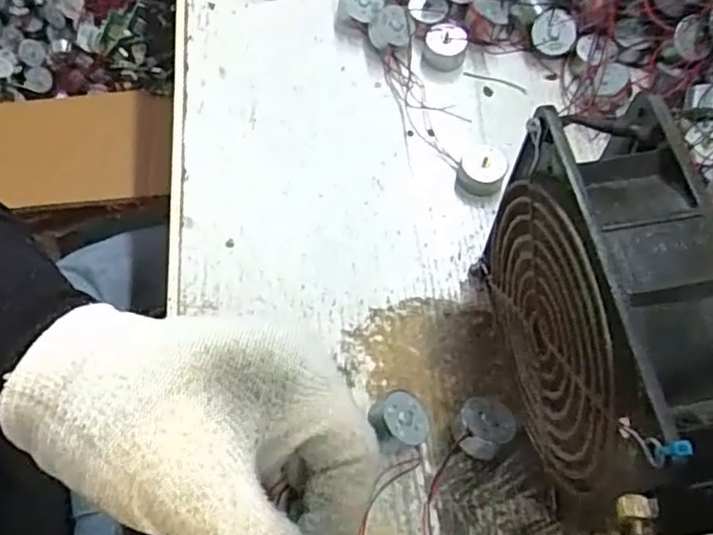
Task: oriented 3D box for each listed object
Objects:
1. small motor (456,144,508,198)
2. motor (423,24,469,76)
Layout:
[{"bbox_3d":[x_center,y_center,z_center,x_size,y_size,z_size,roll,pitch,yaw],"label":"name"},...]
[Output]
[{"bbox_3d":[0.064,-0.049,0.332,0.023,0.018,0.021,1,65,-2],"label":"small motor"},{"bbox_3d":[0.050,-0.123,0.365,0.023,0.019,0.021,1,65,-2],"label":"motor"}]

